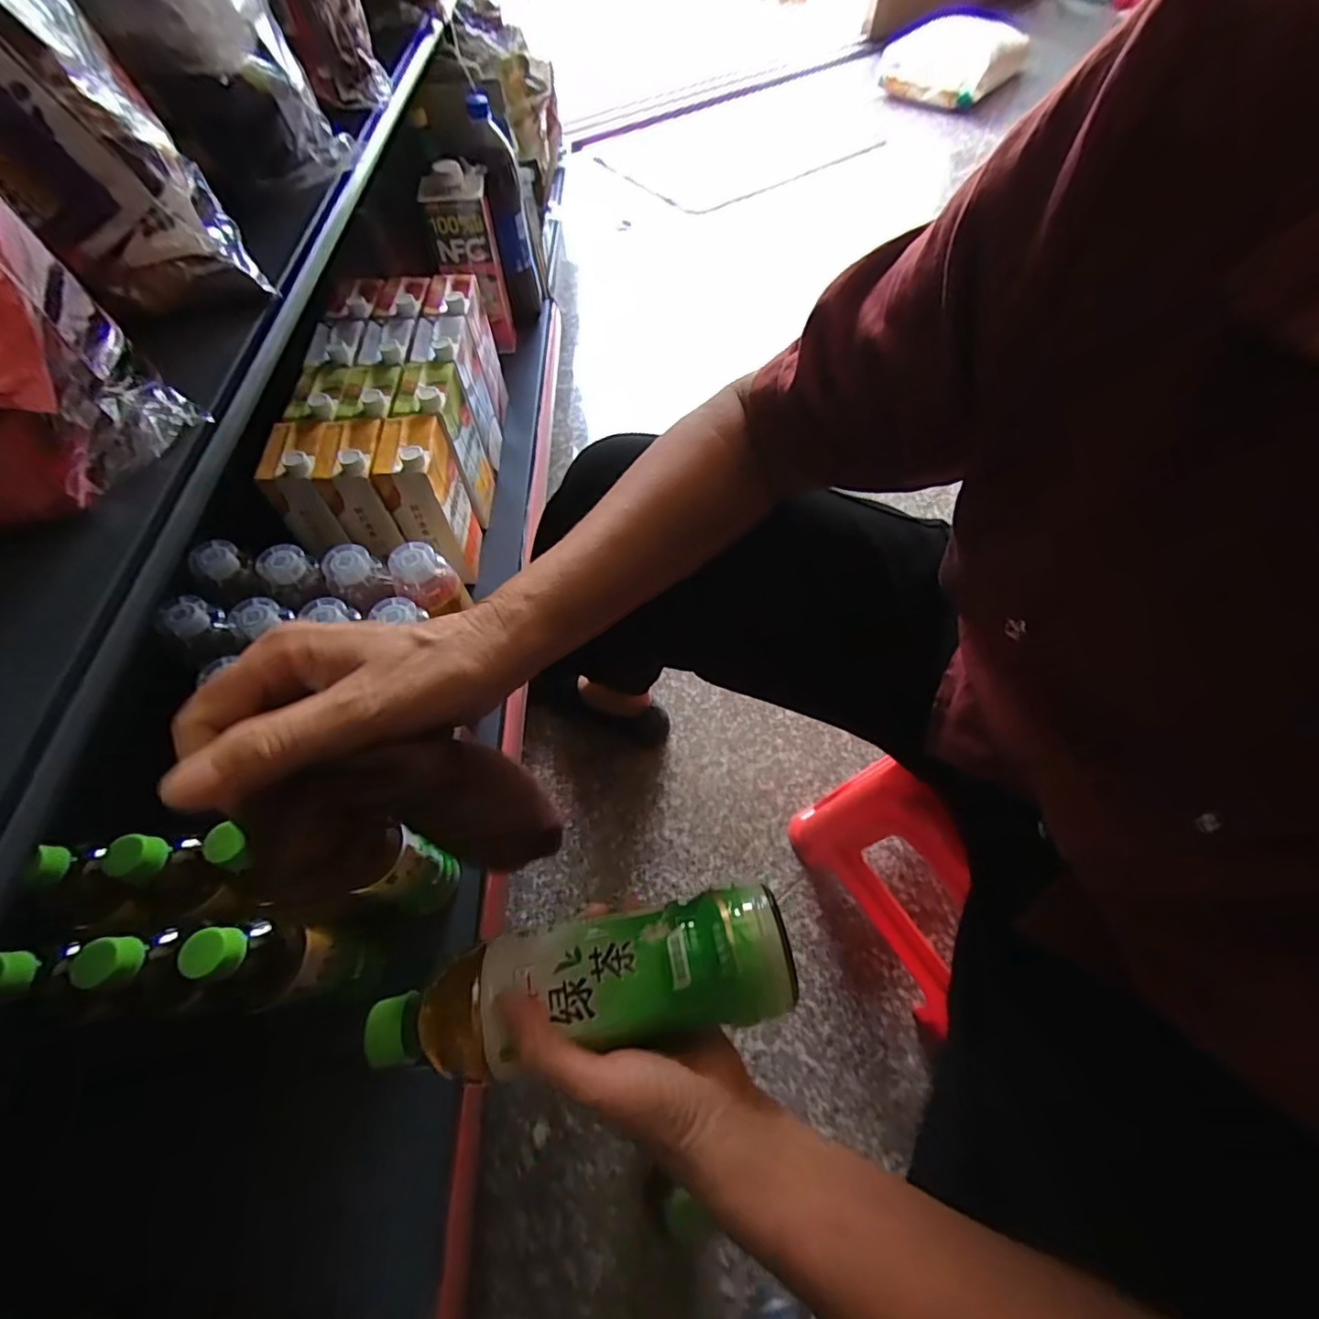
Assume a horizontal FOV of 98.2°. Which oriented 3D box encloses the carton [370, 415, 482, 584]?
[{"bbox_3d":[-0.283,-0.195,0.712,0.072,0.192,0.103,-2,60,-2],"label":"carton"}]

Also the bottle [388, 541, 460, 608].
[{"bbox_3d":[-0.243,-0.086,0.592,0.056,0.055,0.052,1,60,-1],"label":"bottle"}]

